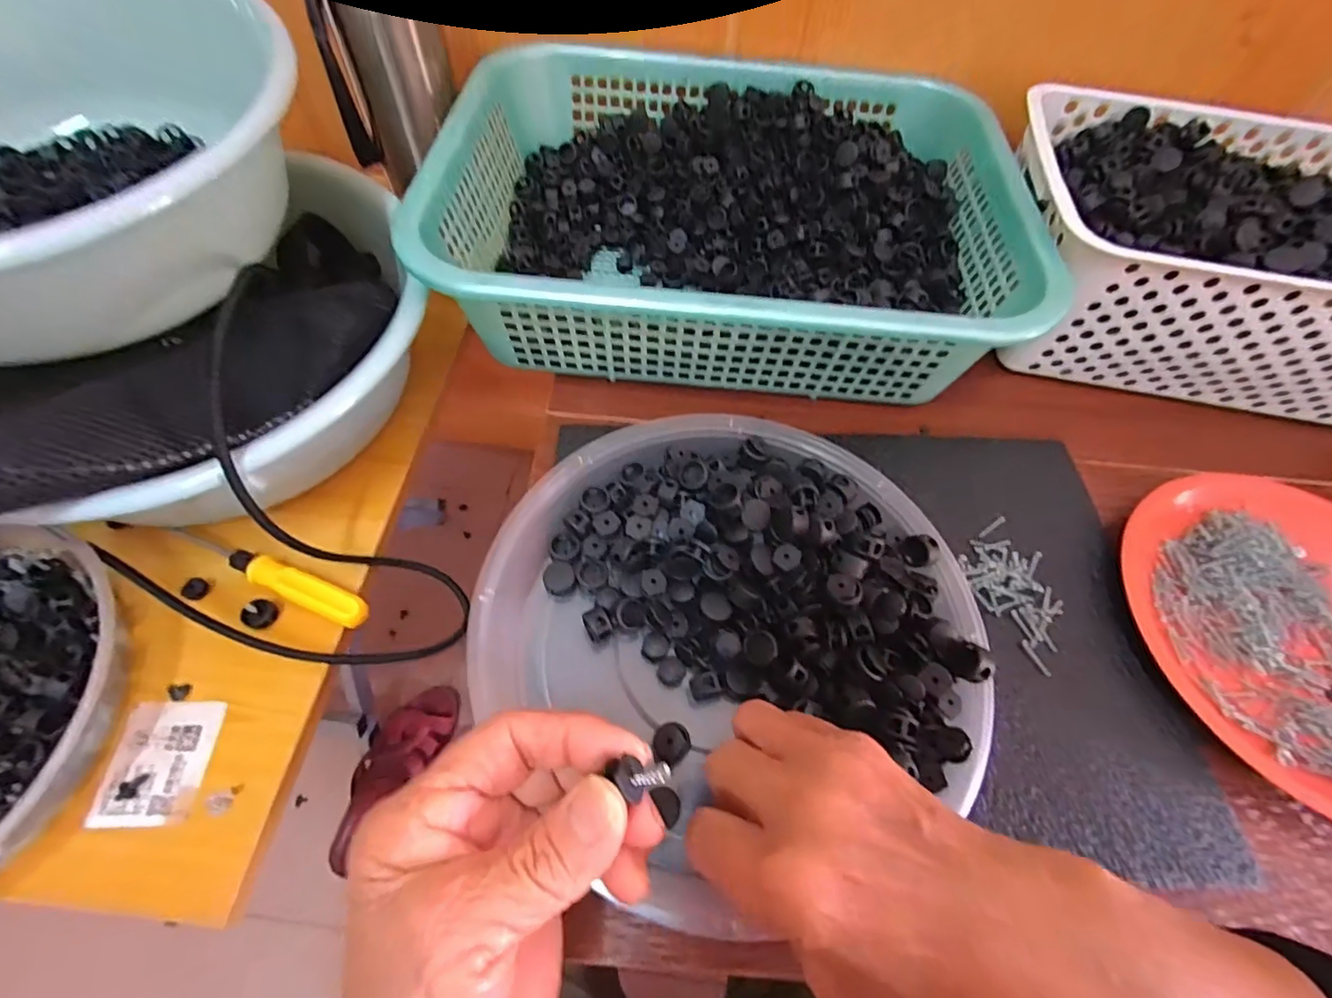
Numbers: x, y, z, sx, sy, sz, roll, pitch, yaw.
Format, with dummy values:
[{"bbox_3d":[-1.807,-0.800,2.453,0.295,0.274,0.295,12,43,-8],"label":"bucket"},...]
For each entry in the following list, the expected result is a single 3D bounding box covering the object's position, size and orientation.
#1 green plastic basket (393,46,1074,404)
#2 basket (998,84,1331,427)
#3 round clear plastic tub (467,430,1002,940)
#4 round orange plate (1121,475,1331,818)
[{"bbox_3d":[0.042,-0.210,0.415,0.373,0.095,0.288,2,60,-2],"label":"green plastic basket"},{"bbox_3d":[0.396,-0.181,0.410,0.302,0.104,0.205,11,60,3],"label":"basket"},{"bbox_3d":[0.030,0.058,0.282,0.223,0.049,0.220,1,60,-3],"label":"round clear plastic tub"},{"bbox_3d":[0.361,0.071,0.314,0.157,0.029,0.191,-13,62,-11],"label":"round orange plate"}]

